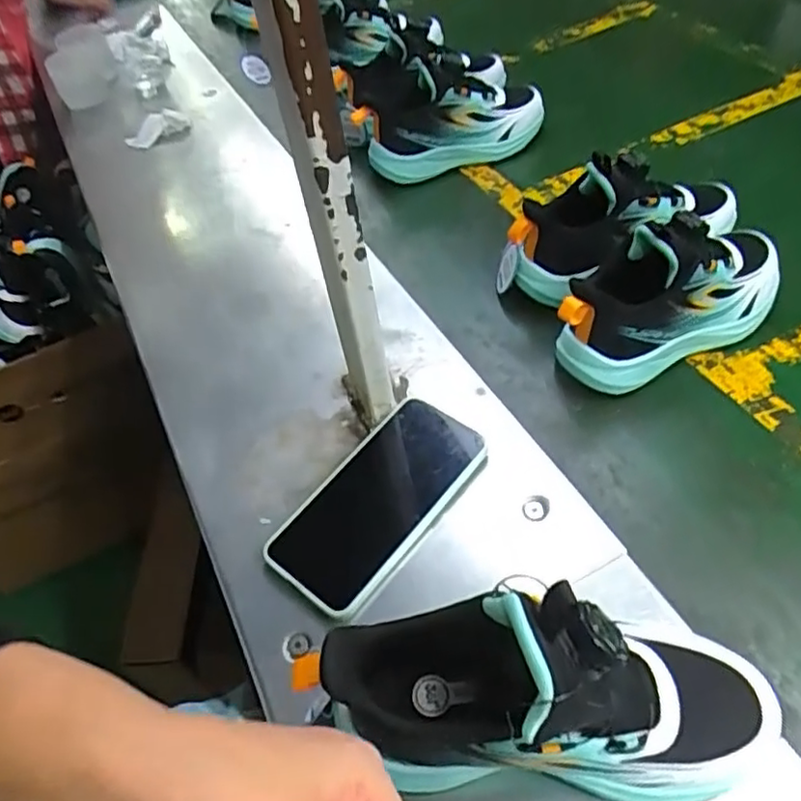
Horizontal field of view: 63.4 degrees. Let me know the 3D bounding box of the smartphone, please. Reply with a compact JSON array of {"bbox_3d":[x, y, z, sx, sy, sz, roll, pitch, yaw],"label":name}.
[{"bbox_3d":[-0.015,0.067,0.447,0.078,0.010,0.159,32,65,26],"label":"smartphone"}]

